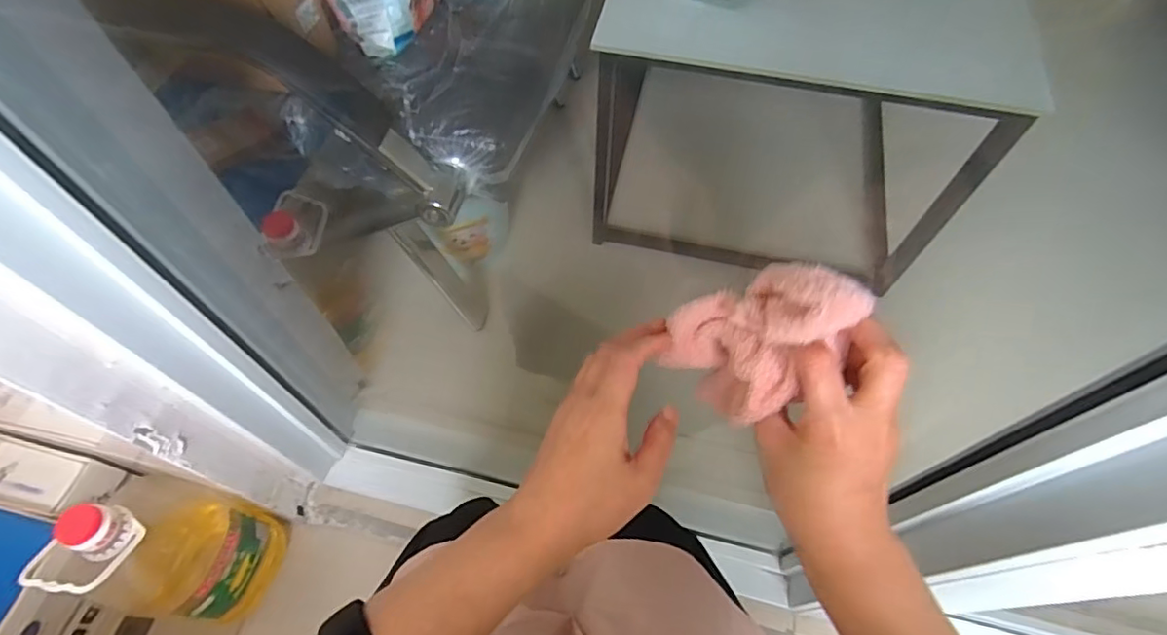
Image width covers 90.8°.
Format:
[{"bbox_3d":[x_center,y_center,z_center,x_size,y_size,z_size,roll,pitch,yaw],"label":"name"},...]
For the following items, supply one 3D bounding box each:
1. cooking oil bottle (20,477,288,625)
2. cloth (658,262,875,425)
[{"bbox_3d":[-0.529,0.293,0.744,0.138,0.322,0.143,13,61,7],"label":"cooking oil bottle"},{"bbox_3d":[0.092,0.015,0.314,0.086,0.115,0.052,21,62,11],"label":"cloth"}]

